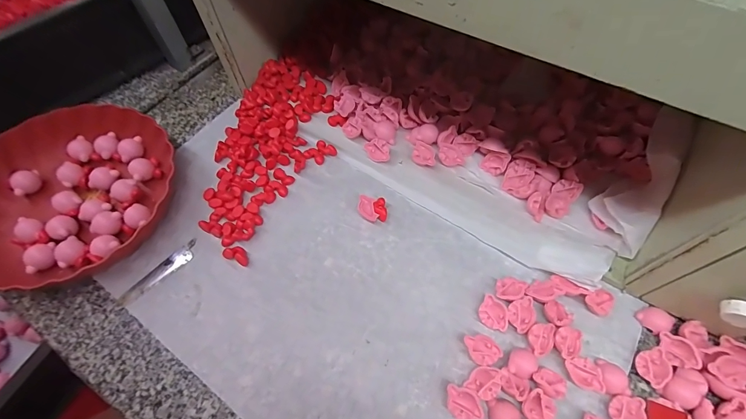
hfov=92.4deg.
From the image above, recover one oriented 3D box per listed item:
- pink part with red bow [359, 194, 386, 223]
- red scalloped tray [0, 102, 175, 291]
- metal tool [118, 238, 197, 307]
[{"bbox_3d":[0.000,0.001,0.445,0.035,0.015,0.034,7,61,4],"label":"pink part with red bow"},{"bbox_3d":[-0.359,-0.021,0.432,0.228,0.062,0.237,22,63,12],"label":"red scalloped tray"},{"bbox_3d":[-0.246,0.072,0.412,0.097,0.004,0.021,-40,68,-19],"label":"metal tool"}]

